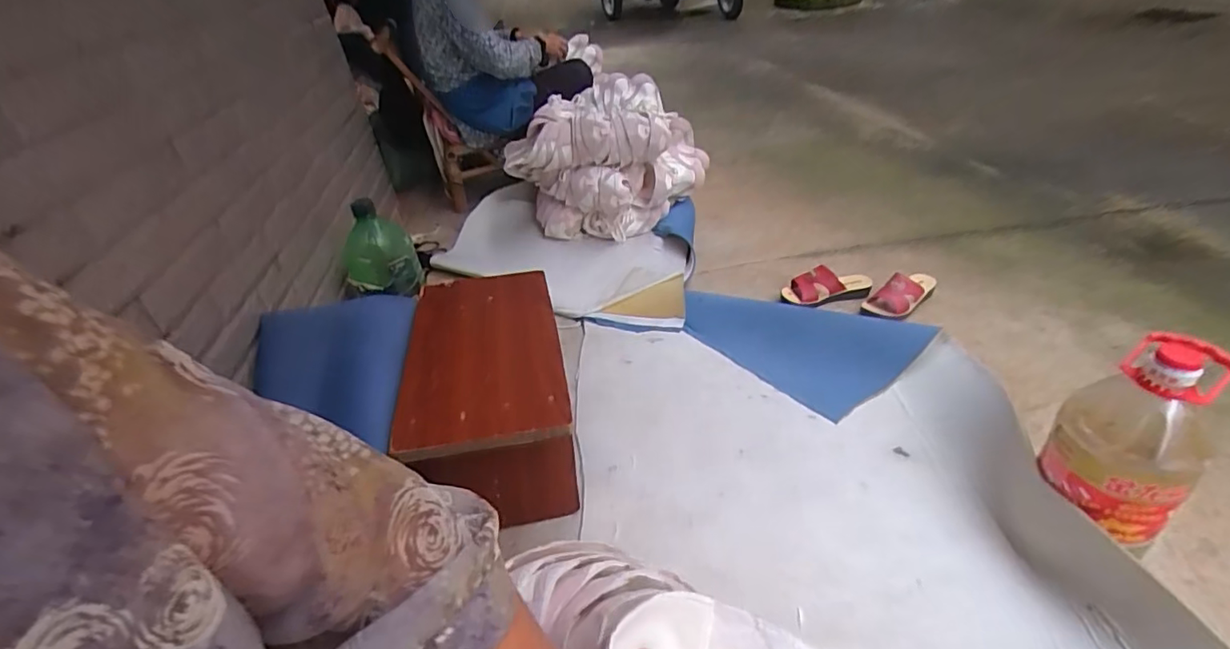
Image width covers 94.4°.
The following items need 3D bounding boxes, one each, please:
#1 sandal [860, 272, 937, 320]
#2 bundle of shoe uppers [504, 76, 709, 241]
[{"bbox_3d":[0.690,-0.085,1.372,0.195,0.075,0.099,-31,42,-31],"label":"sandal"},{"bbox_3d":[-0.016,-0.478,1.723,0.511,0.387,0.378,-27,39,-24],"label":"bundle of shoe uppers"}]

